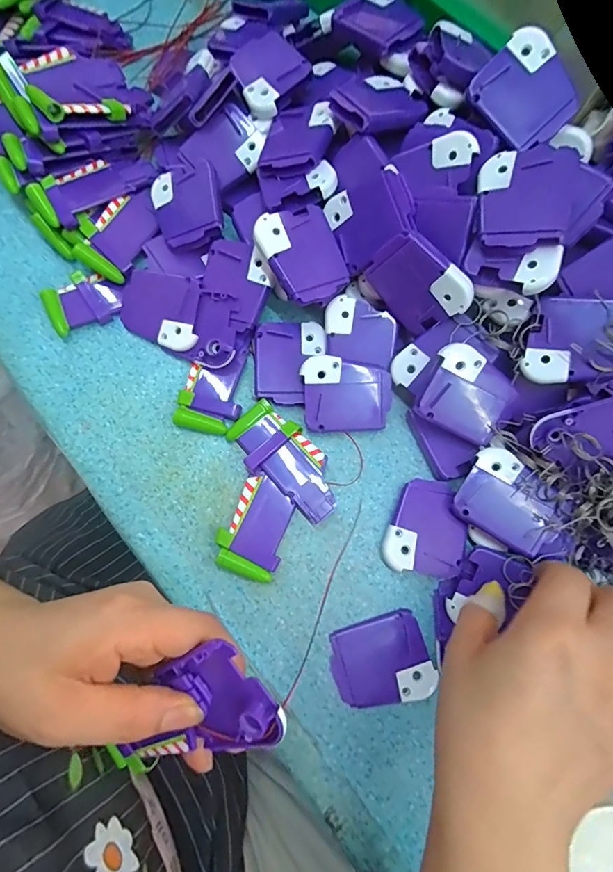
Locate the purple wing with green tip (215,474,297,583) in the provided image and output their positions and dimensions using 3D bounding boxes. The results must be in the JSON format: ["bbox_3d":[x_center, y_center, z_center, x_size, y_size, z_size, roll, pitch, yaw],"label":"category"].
[{"bbox_3d":[-0.032,0.061,0.291,0.041,0.011,0.062,23,79,4],"label":"purple wing with green tip"}]

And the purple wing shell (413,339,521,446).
[{"bbox_3d":[0.105,-0.027,0.287,0.059,0.010,0.051,27,101,-12],"label":"purple wing shell"}]

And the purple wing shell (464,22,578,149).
[{"bbox_3d":[0.137,-0.214,0.272,0.048,0.006,0.059,-42,92,17],"label":"purple wing shell"}]

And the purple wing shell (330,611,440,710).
[{"bbox_3d":[0.047,0.144,0.277,0.060,0.006,0.051,-17,79,-4],"label":"purple wing shell"}]

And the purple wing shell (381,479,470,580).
[{"bbox_3d":[0.083,0.063,0.294,0.051,0.012,0.063,24,79,4],"label":"purple wing shell"}]

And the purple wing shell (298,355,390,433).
[{"bbox_3d":[0.028,-0.031,0.304,0.058,0.010,0.055,-2,96,-2],"label":"purple wing shell"}]

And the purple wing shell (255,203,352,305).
[{"bbox_3d":[-0.002,-0.121,0.294,0.050,0.012,0.062,-28,94,-14],"label":"purple wing shell"}]

